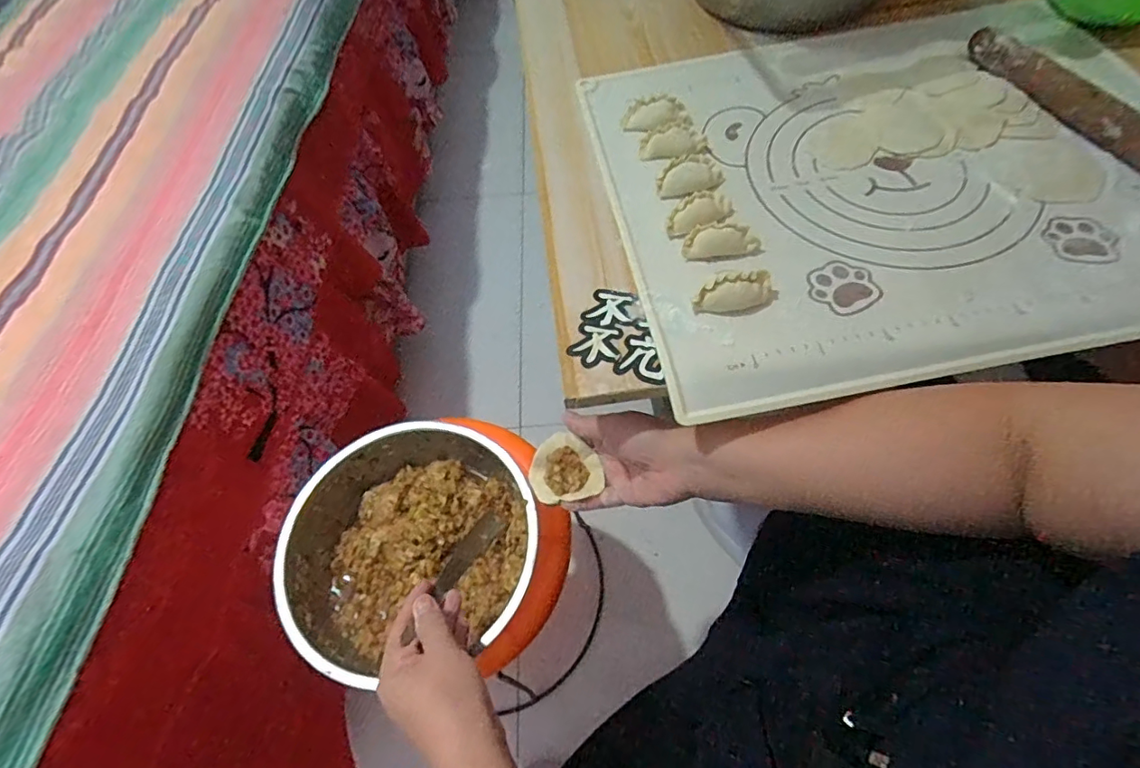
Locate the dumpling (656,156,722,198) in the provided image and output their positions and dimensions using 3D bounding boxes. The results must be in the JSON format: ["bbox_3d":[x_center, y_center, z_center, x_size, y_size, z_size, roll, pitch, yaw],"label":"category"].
[{"bbox_3d":[0.101,-0.178,0.462,0.056,0.018,0.028,-18,61,-7],"label":"dumpling"}]

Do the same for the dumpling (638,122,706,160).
[{"bbox_3d":[0.092,-0.218,0.487,0.058,0.022,0.021,0,61,3],"label":"dumpling"}]

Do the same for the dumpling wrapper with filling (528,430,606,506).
[{"bbox_3d":[-0.006,0.073,0.461,0.058,0.016,0.057,-1,61,3],"label":"dumpling wrapper with filling"}]

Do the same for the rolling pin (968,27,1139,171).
[{"bbox_3d":[0.442,-0.217,0.443,0.035,0.028,0.275,-22,62,-9],"label":"rolling pin"}]

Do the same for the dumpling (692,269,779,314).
[{"bbox_3d":[0.123,-0.066,0.393,0.062,0.021,0.021,-13,61,-4],"label":"dumpling"}]

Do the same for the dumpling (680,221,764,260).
[{"bbox_3d":[0.119,-0.112,0.423,0.060,0.020,0.019,-1,61,3],"label":"dumpling"}]

